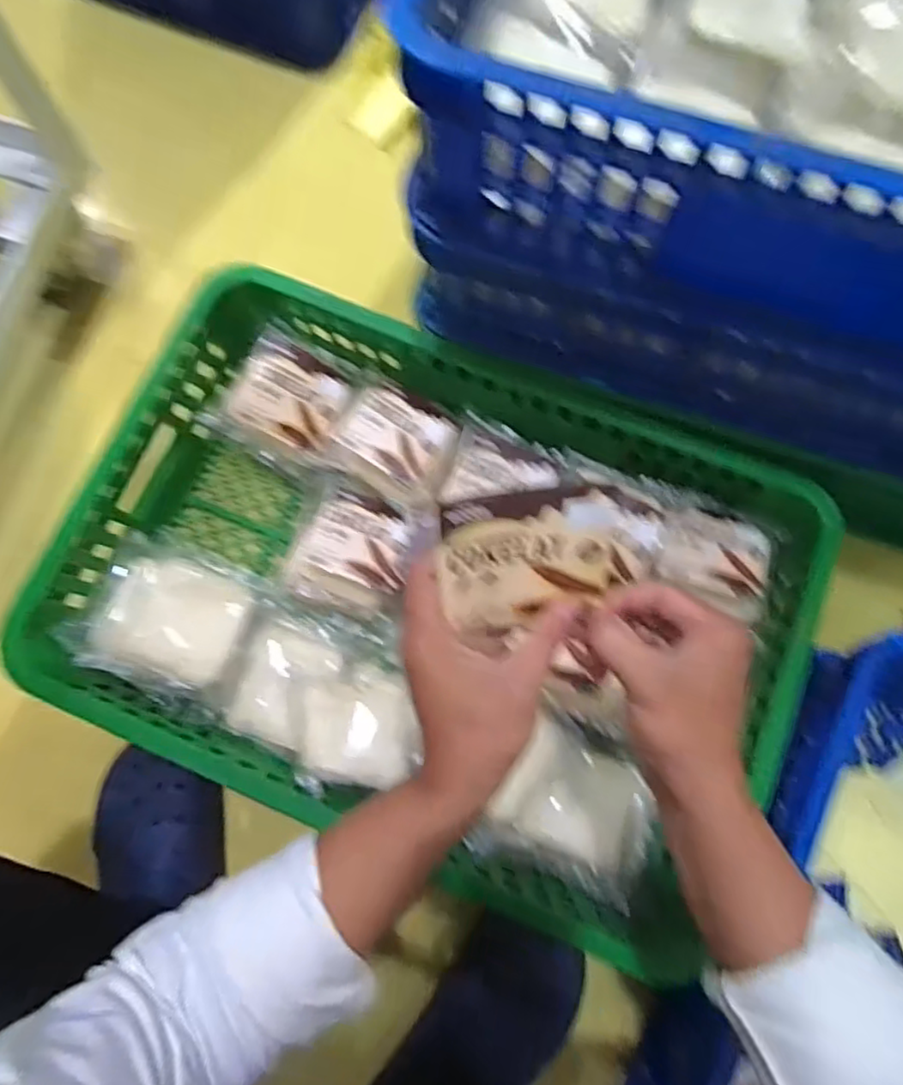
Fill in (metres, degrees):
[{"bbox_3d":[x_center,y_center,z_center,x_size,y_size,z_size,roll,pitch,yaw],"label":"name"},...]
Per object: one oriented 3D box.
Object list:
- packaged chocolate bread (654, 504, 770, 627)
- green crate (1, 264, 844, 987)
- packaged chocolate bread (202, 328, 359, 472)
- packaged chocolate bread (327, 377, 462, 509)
[{"bbox_3d":[0.240,0.012,0.595,0.098,0.032,0.092,22,77,4],"label":"packaged chocolate bread"},{"bbox_3d":[-0.017,0.046,0.612,0.615,0.159,0.420,22,77,4],"label":"green crate"},{"bbox_3d":[-0.169,-0.145,0.652,0.126,0.060,0.115,30,78,5],"label":"packaged chocolate bread"},{"bbox_3d":[-0.053,-0.098,0.627,0.115,0.025,0.101,32,78,6],"label":"packaged chocolate bread"}]

